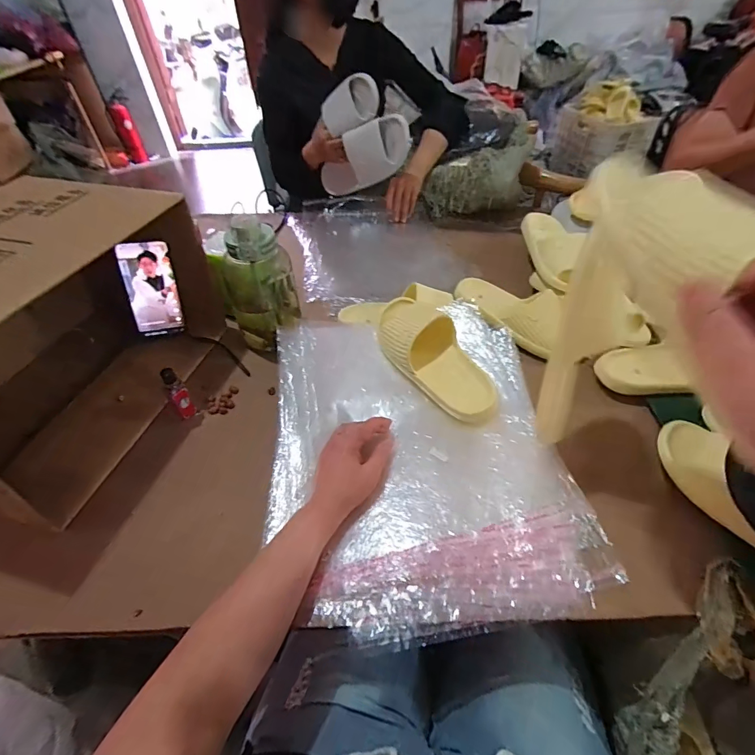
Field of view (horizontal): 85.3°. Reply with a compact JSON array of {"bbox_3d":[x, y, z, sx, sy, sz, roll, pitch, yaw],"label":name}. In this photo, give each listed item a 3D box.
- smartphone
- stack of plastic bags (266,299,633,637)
[{"bbox_3d":[-0.362,-0.139,0.662,0.070,0.154,0.011,-13,35,-25],"label":"smartphone"},{"bbox_3d":[0.050,0.081,0.537,0.367,0.045,0.427,-8,52,-3],"label":"stack of plastic bags"}]

